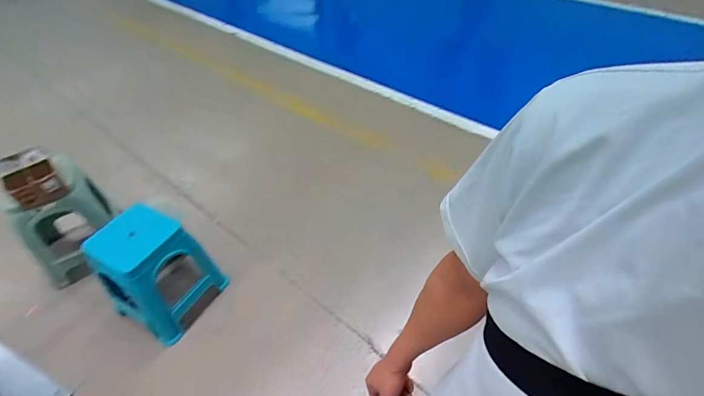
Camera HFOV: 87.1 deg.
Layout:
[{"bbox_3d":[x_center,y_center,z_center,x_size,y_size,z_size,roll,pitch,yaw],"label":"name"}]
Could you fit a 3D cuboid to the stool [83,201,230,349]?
[{"bbox_3d":[-0.796,0.296,1.521,0.295,0.481,0.341,21,56,22],"label":"stool"}]

